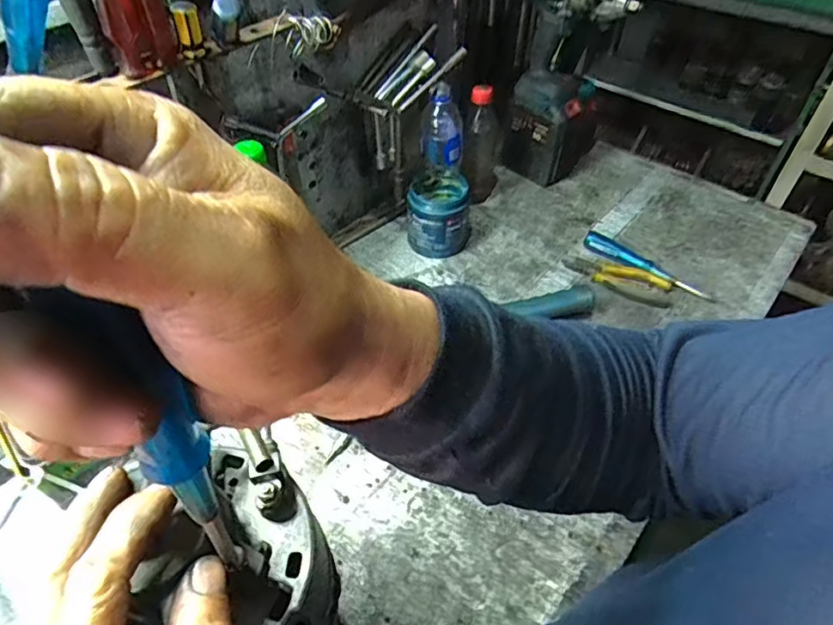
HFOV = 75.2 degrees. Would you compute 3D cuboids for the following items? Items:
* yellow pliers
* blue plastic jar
[{"bbox_3d":[0.289,-0.050,0.785,0.155,0.017,0.049,18,49,15],"label":"yellow pliers"},{"bbox_3d":[0.036,-0.152,0.823,0.091,0.099,0.103,7,47,5],"label":"blue plastic jar"}]

